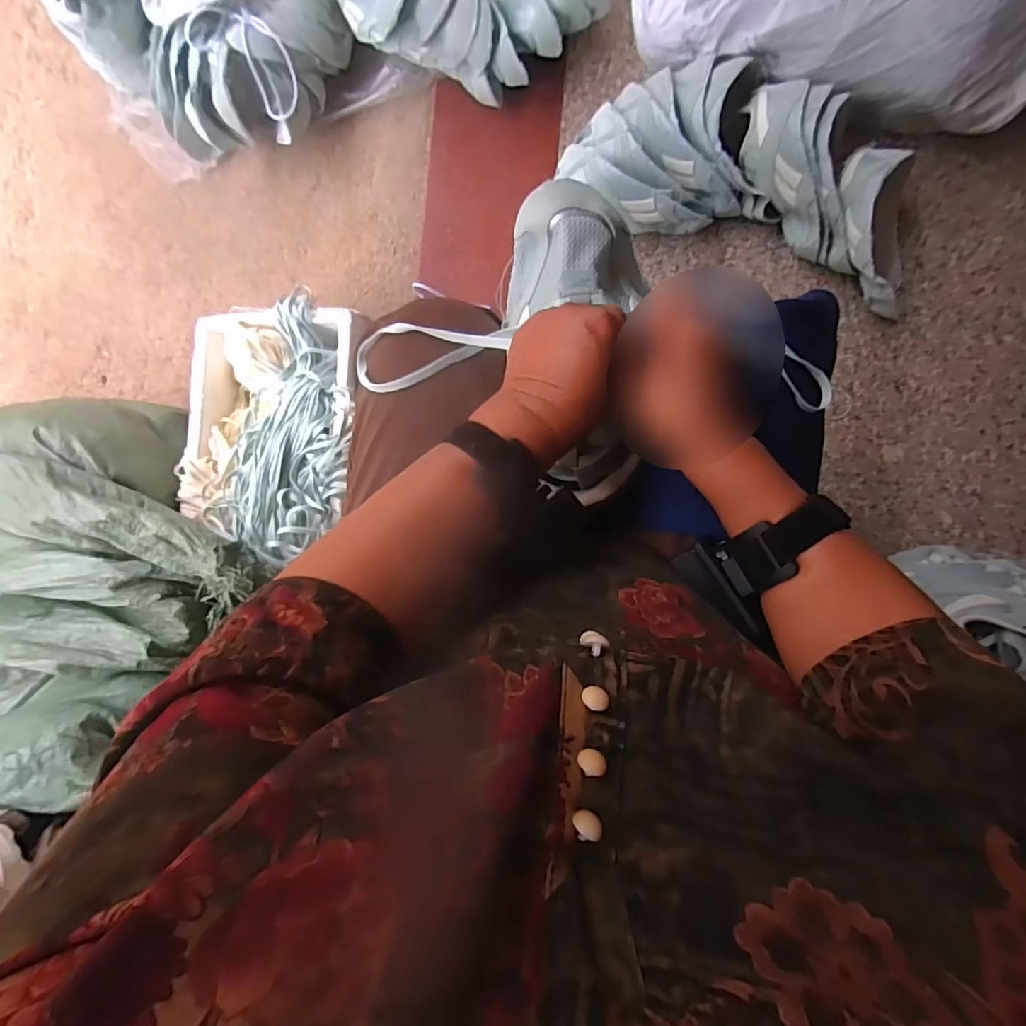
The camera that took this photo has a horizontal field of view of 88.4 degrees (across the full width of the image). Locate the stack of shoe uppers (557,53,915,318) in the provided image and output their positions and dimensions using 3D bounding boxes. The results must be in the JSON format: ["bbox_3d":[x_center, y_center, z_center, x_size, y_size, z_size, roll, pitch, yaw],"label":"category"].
[{"bbox_3d":[0.351,-0.496,0.774,0.527,0.148,0.263,19,89,5],"label":"stack of shoe uppers"}]

